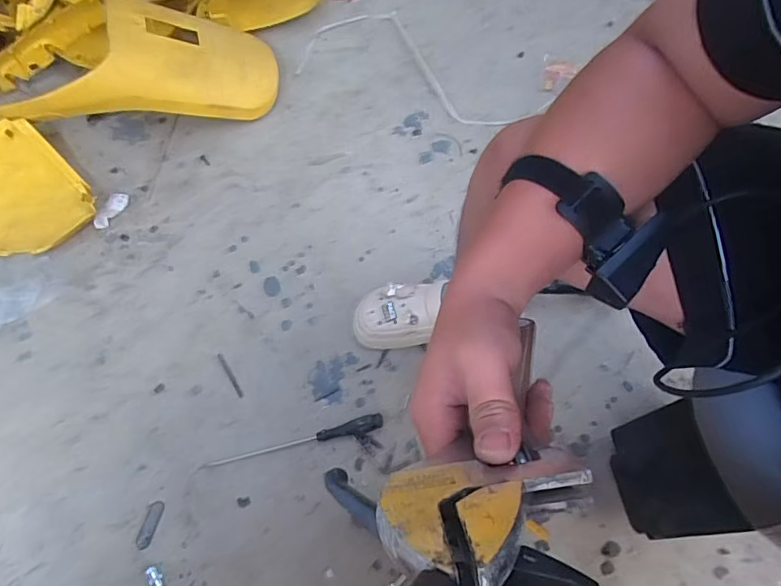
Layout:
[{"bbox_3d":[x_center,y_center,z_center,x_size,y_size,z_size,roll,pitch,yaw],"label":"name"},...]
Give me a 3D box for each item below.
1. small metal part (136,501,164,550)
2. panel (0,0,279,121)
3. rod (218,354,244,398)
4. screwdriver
[{"bbox_3d":[-0.391,0.377,0.797,0.025,0.004,0.072,14,66,7],"label":"small metal part"},{"bbox_3d":[-0.539,-0.477,1.042,0.567,0.186,0.245,-17,66,-7],"label":"panel"},{"bbox_3d":[-0.292,0.150,0.893,0.009,0.004,0.093,-31,71,-12],"label":"rod"},{"bbox_3d":[-0.164,0.252,0.826,0.308,0.023,0.026,-13,66,-5],"label":"screwdriver"}]

